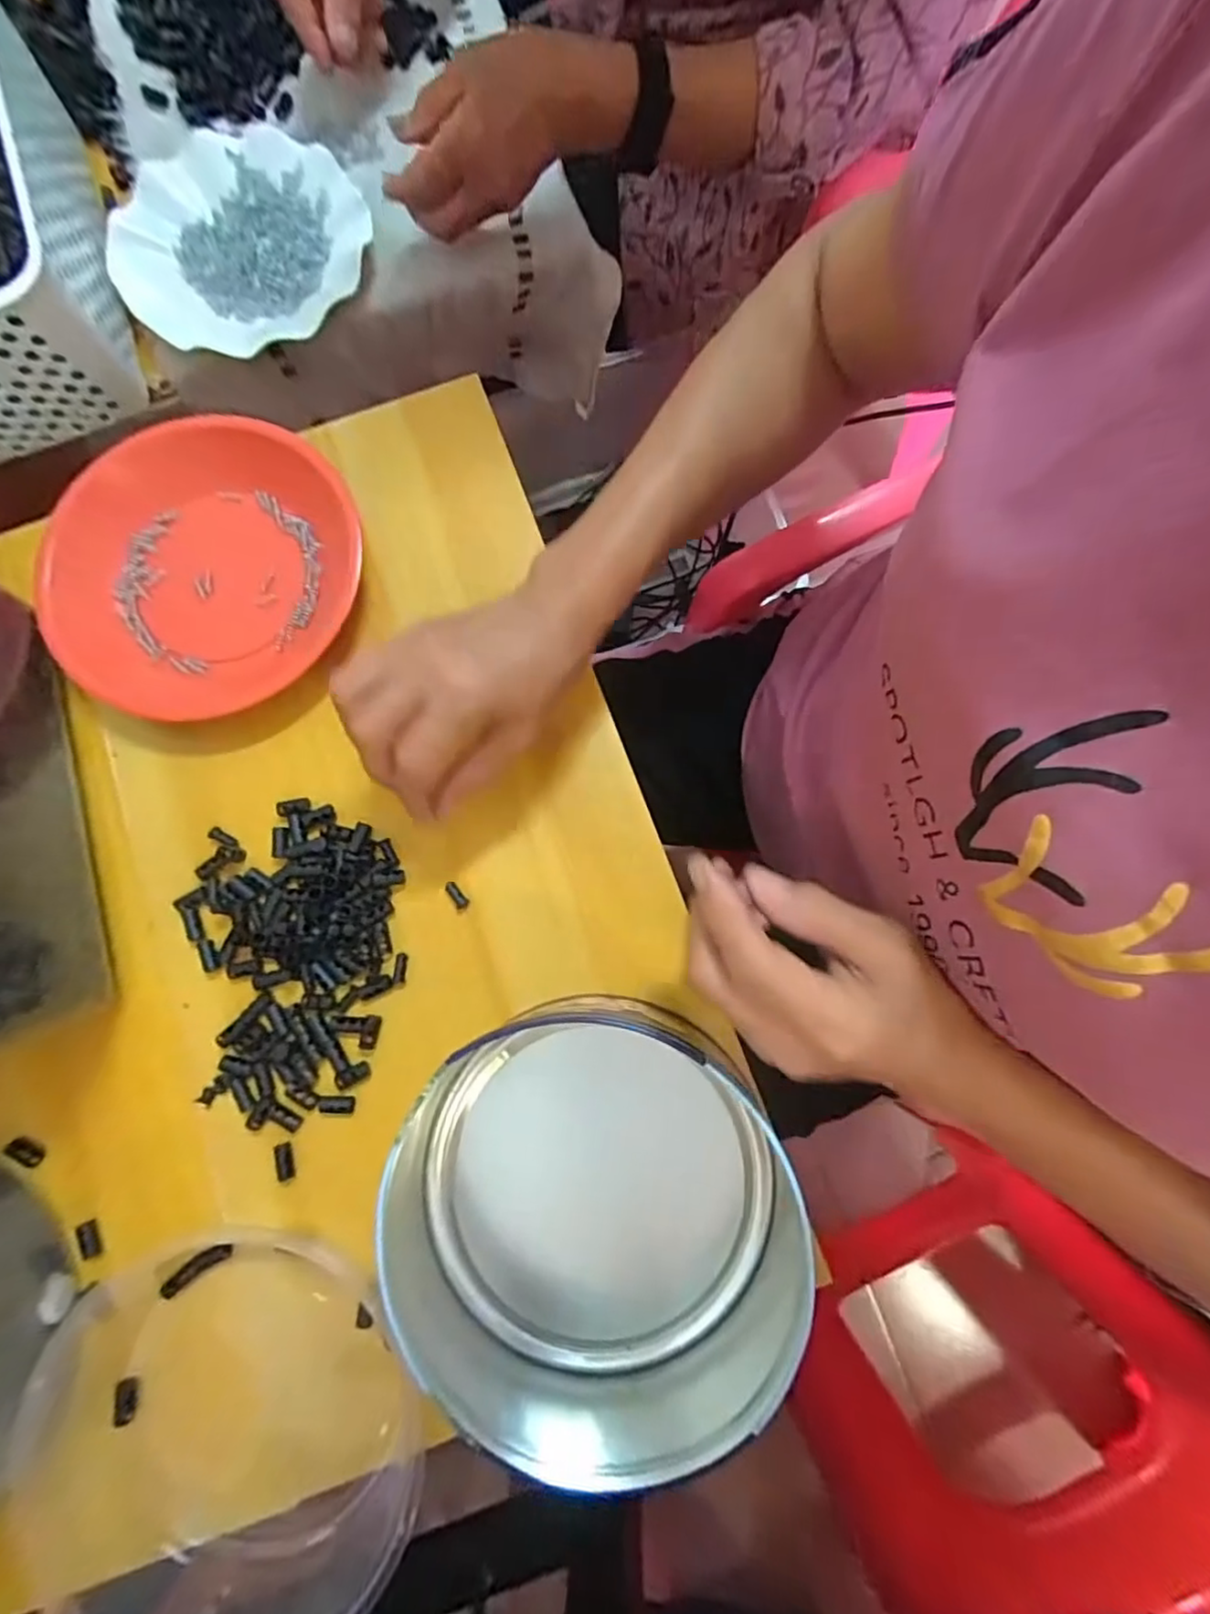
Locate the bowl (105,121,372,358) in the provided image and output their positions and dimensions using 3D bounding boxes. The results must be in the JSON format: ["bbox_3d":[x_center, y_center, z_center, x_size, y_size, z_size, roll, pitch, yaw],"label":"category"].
[{"bbox_3d":[-0.267,-0.428,0.483,0.192,0.033,0.178,0,81,1],"label":"bowl"}]

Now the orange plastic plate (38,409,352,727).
[{"bbox_3d":[-0.252,-0.151,0.398,0.195,0.030,0.175,-43,82,-8],"label":"orange plastic plate"}]

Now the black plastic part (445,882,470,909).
[{"bbox_3d":[-0.087,0.052,0.373,0.007,0.004,0.018,-39,81,-7],"label":"black plastic part"}]

